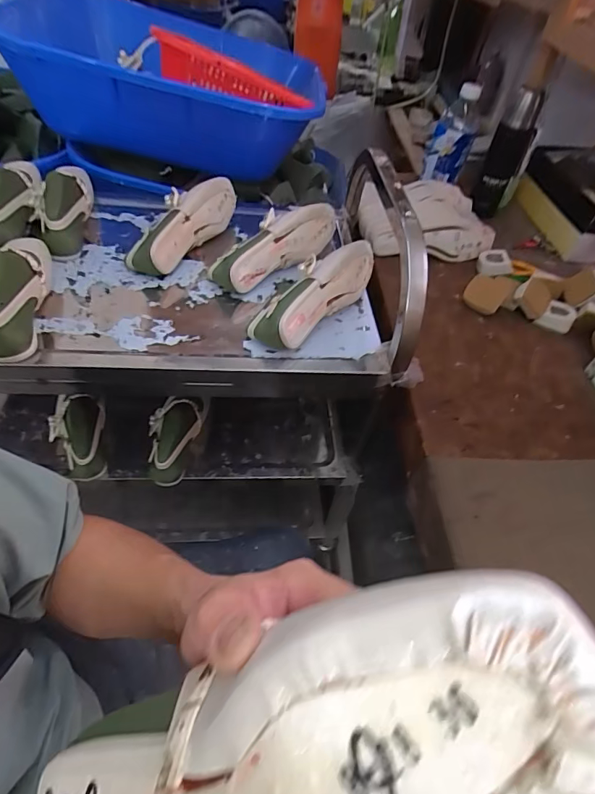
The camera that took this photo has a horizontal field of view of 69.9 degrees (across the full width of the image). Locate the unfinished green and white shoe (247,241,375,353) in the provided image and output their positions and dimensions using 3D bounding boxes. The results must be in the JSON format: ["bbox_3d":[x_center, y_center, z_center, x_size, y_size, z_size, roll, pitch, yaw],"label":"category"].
[{"bbox_3d":[0.033,-0.155,0.612,0.076,0.084,0.233,37,55,21],"label":"unfinished green and white shoe"}]

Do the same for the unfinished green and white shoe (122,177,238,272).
[{"bbox_3d":[-0.181,-0.291,0.704,0.074,0.088,0.233,27,52,14],"label":"unfinished green and white shoe"}]

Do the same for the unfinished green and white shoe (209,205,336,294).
[{"bbox_3d":[-0.026,-0.253,0.692,0.076,0.087,0.241,39,56,23],"label":"unfinished green and white shoe"}]

